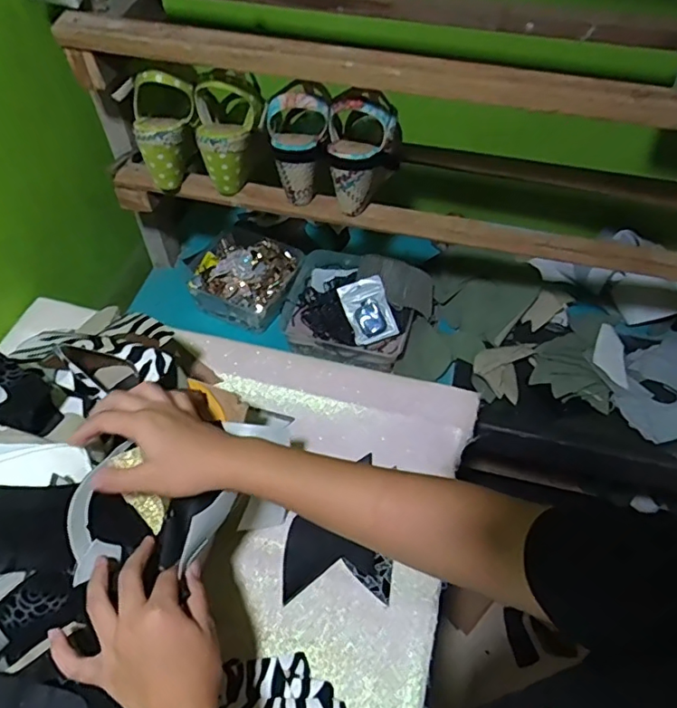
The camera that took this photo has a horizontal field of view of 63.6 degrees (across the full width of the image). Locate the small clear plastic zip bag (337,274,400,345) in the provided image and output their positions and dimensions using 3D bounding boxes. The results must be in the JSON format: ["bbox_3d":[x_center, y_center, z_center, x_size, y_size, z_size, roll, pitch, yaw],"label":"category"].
[{"bbox_3d":[0.047,-0.068,0.855,0.070,0.014,0.097,-21,88,5],"label":"small clear plastic zip bag"}]

